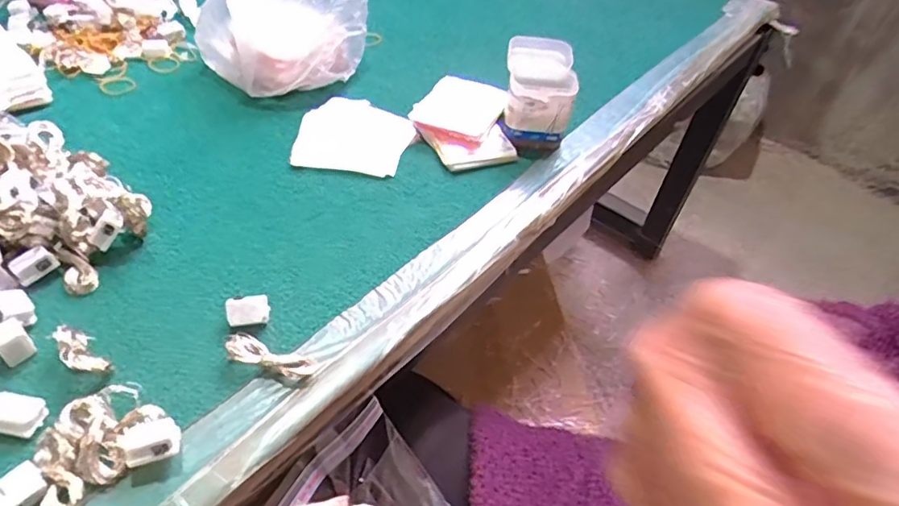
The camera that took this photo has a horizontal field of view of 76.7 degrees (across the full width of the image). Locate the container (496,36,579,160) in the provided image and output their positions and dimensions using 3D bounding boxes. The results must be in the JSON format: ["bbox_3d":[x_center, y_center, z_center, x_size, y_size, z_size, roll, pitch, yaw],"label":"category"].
[{"bbox_3d":[0.090,-0.160,0.588,0.068,0.077,0.106,6,46,-2],"label":"container"}]

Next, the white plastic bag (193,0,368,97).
[{"bbox_3d":[-0.170,-0.257,0.581,0.172,0.166,0.111,-13,50,-19],"label":"white plastic bag"}]

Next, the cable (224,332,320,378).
[{"bbox_3d":[-0.119,0.070,0.383,0.060,0.015,0.021,15,47,6],"label":"cable"}]

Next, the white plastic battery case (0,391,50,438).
[{"bbox_3d":[-0.256,0.095,0.336,0.029,0.010,0.023,26,50,-17],"label":"white plastic battery case"}]

